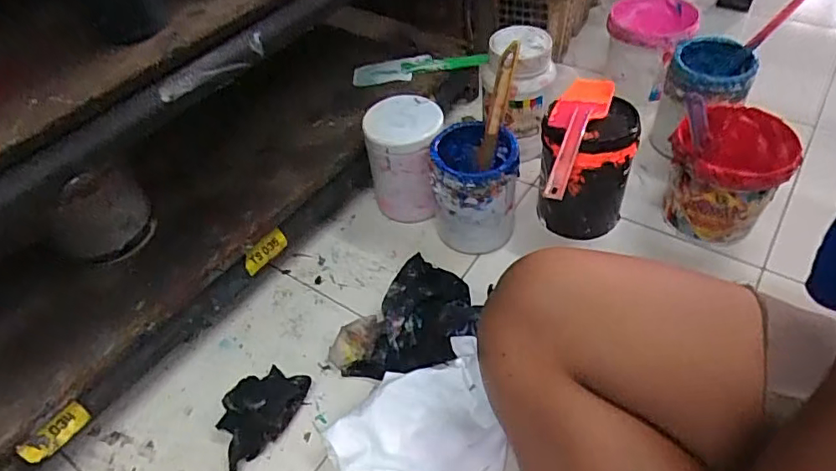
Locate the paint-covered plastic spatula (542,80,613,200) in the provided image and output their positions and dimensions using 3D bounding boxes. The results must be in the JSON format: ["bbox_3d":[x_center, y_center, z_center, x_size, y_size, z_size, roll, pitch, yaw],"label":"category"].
[{"bbox_3d":[0.165,-0.118,0.598,0.056,0.029,0.237,19,54,21],"label":"paint-covered plastic spatula"}]

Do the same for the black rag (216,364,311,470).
[{"bbox_3d":[-0.165,0.180,0.565,0.068,0.041,0.109,27,57,27],"label":"black rag"}]

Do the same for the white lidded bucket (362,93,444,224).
[{"bbox_3d":[-0.014,-0.095,0.718,0.093,0.151,0.101,-3,49,4],"label":"white lidded bucket"}]

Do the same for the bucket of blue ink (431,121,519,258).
[{"bbox_3d":[0.070,-0.057,0.682,0.101,0.137,0.098,3,49,9],"label":"bucket of blue ink"}]

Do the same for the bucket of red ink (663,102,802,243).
[{"bbox_3d":[0.365,-0.077,0.656,0.120,0.144,0.129,26,57,26],"label":"bucket of red ink"}]

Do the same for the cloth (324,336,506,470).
[{"bbox_3d":[0.006,0.198,0.532,0.168,0.038,0.153,-22,50,-12],"label":"cloth"}]

